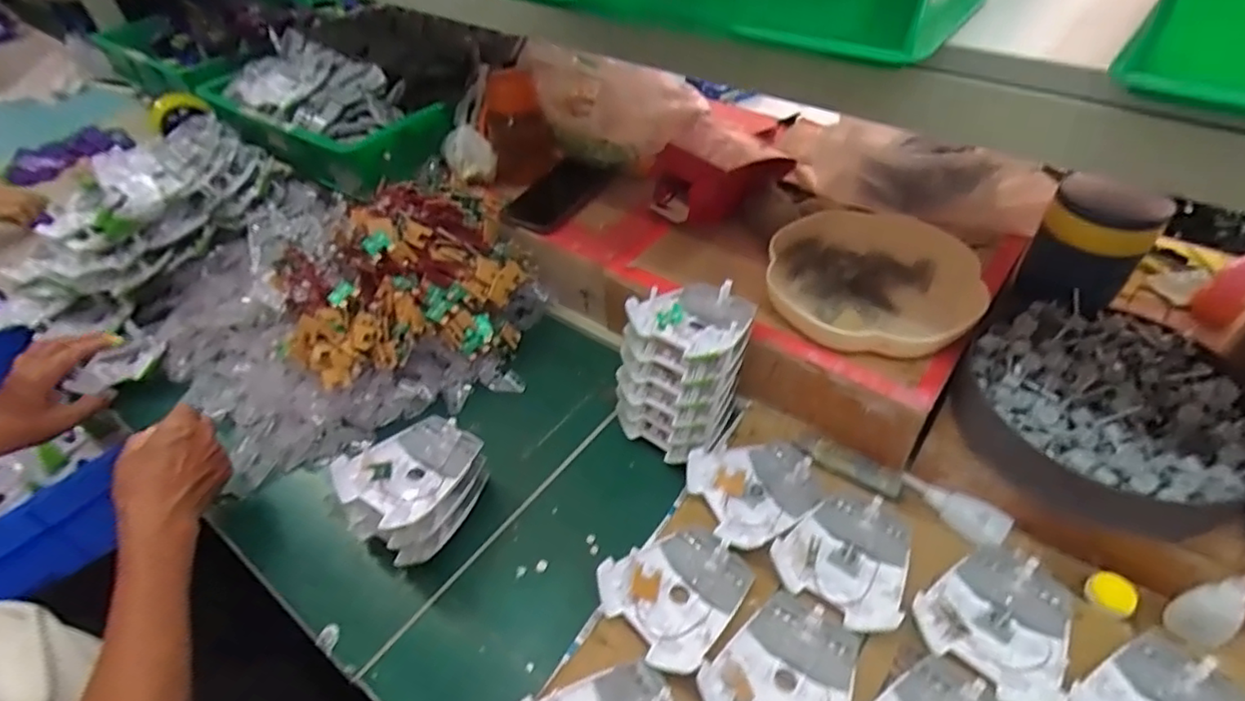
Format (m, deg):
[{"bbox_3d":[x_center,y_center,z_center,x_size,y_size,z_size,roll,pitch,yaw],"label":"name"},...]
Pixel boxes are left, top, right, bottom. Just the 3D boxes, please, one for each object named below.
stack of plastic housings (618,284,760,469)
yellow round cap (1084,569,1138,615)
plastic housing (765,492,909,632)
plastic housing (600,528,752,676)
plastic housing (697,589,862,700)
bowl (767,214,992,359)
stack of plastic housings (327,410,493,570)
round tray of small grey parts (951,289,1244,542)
[{"bbox_3d":[0.065,0.018,0.590,0.100,0.140,0.124,26,53,31],"label":"stack of plastic housings"},{"bbox_3d":[0.380,0.187,0.481,0.032,0.010,0.031,-2,47,2],"label":"yellow round cap"},{"bbox_3d":[0.188,0.166,0.509,0.096,0.016,0.109,29,55,27],"label":"plastic housing"},{"bbox_3d":[0.045,0.192,0.497,0.107,0.031,0.097,-35,54,-26],"label":"plastic housing"},{"bbox_3d":[0.119,0.232,0.445,0.097,0.016,0.109,24,53,24],"label":"plastic housing"},{"bbox_3d":[0.243,-0.067,0.614,0.190,0.043,0.187,-2,47,2],"label":"bowl"},{"bbox_3d":[-0.184,0.123,0.562,0.095,0.080,0.116,21,50,28],"label":"stack of plastic housings"},{"bbox_3d":[0.396,0.048,0.517,0.210,0.052,0.195,18,51,20],"label":"round tray of small grey parts"}]

